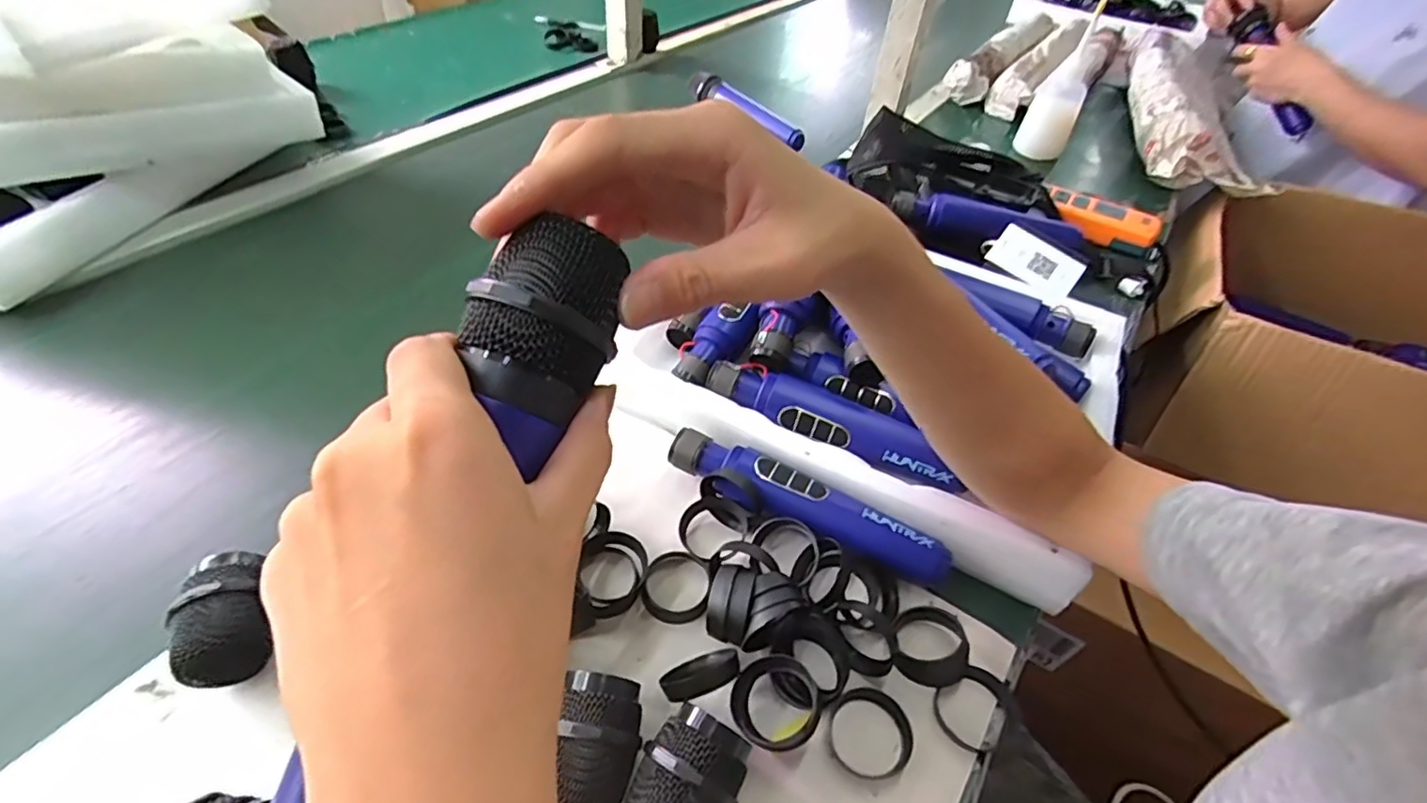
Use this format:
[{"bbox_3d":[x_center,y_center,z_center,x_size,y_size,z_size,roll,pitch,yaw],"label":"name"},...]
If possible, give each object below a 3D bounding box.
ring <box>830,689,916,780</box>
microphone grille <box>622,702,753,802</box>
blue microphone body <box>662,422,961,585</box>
[{"bbox_3d":[0.084,0.176,0.332,0.044,0.006,0.043,3,45,-3],"label":"ring"},{"bbox_3d":[-0.013,0.182,0.292,0.046,0.050,0.057,18,46,12],"label":"microphone grille"},{"bbox_3d":[0.059,0.069,0.409,0.189,0.038,0.029,22,47,15],"label":"blue microphone body"}]

